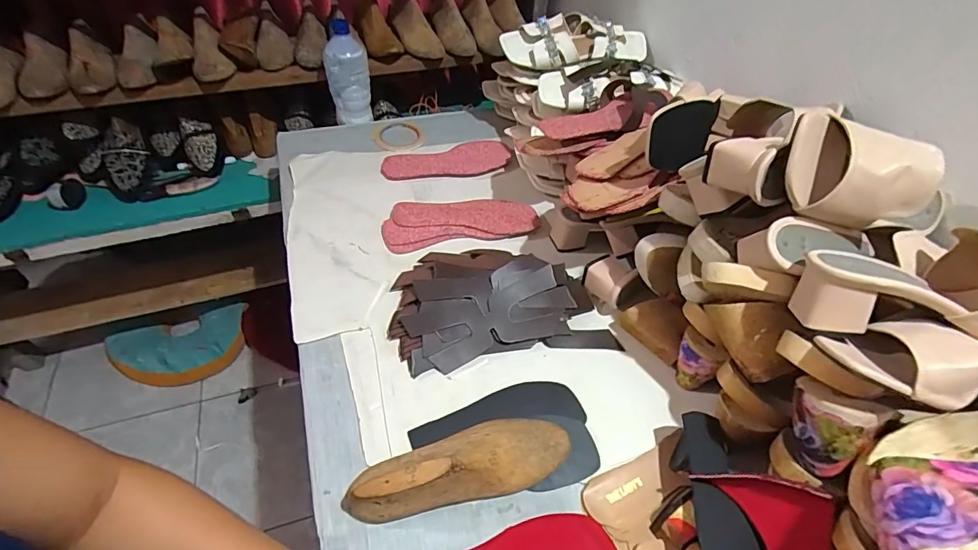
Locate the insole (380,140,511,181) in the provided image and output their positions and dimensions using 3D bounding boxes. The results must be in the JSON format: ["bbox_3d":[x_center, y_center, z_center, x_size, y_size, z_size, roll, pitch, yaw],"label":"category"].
[{"bbox_3d":[-0.074,-0.212,0.874,0.239,0.013,0.096,-18,53,-18],"label":"insole"}]

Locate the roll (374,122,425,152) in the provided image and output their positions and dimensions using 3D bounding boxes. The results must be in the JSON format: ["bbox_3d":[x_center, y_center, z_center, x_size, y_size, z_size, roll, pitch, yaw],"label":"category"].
[{"bbox_3d":[-0.177,-0.277,0.933,0.089,0.009,0.090,2,49,-2],"label":"roll"}]

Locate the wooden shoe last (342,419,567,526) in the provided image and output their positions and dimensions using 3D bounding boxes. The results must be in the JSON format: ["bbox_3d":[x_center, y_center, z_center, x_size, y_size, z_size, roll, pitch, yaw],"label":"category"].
[{"bbox_3d":[-0.031,0.195,0.494,0.236,0.081,0.070,-10,51,-12],"label":"wooden shoe last"}]

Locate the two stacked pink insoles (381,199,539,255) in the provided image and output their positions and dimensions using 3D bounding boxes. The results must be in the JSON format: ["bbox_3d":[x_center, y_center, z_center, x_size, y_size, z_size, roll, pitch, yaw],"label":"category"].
[{"bbox_3d":[-0.049,-0.094,0.778,0.246,0.012,0.100,-9,51,-11],"label":"two stacked pink insoles"}]

